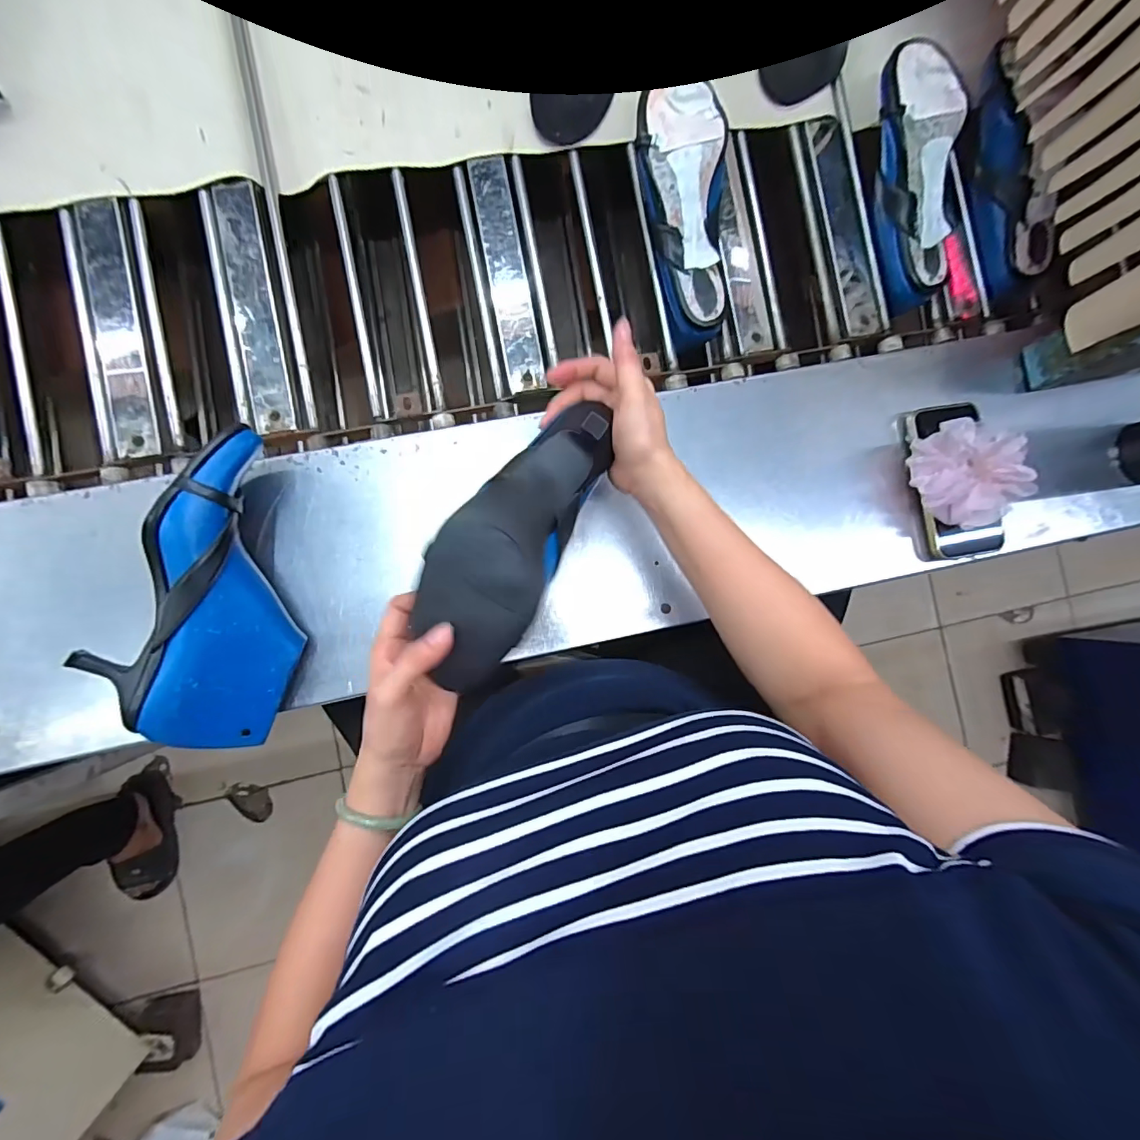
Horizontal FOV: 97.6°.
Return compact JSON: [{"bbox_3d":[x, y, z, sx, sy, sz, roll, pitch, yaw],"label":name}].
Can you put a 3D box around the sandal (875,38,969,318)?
[{"bbox_3d":[0.387,-0.430,0.555,0.082,0.061,0.256,-12,108,-5],"label":"sandal"}]

